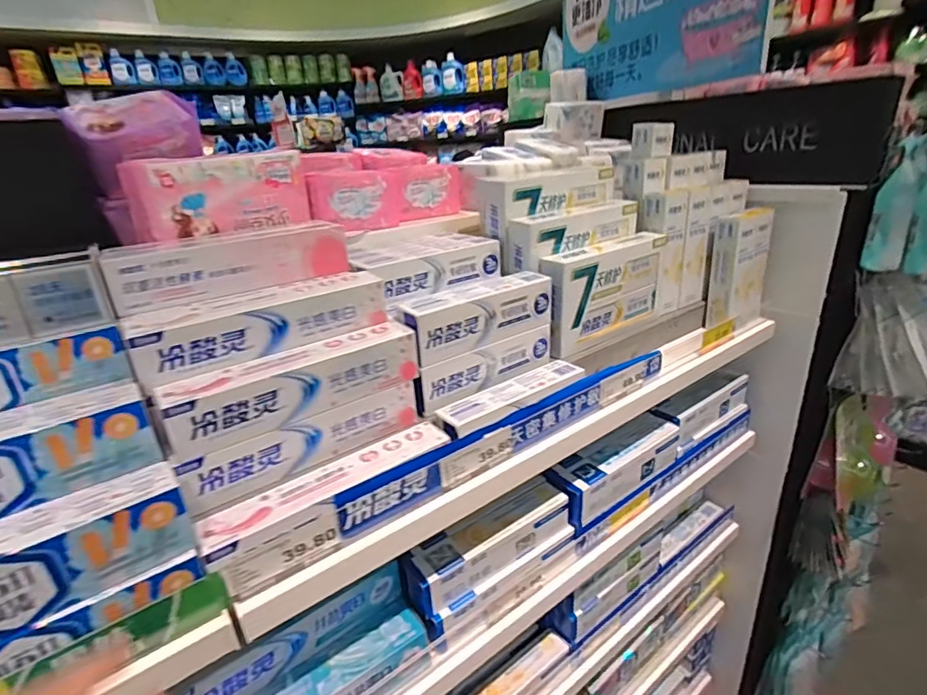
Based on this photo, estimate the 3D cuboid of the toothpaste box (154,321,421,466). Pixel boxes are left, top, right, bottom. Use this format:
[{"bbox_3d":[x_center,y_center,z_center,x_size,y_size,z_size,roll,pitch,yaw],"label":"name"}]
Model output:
[{"bbox_3d":[-0.151,0.032,0.462,0.226,0.054,0.040,-19,27,-32],"label":"toothpaste box"}]

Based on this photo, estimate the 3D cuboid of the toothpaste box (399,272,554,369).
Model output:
[{"bbox_3d":[0.022,-0.040,0.572,0.199,0.067,0.039,-19,26,-31],"label":"toothpaste box"}]

